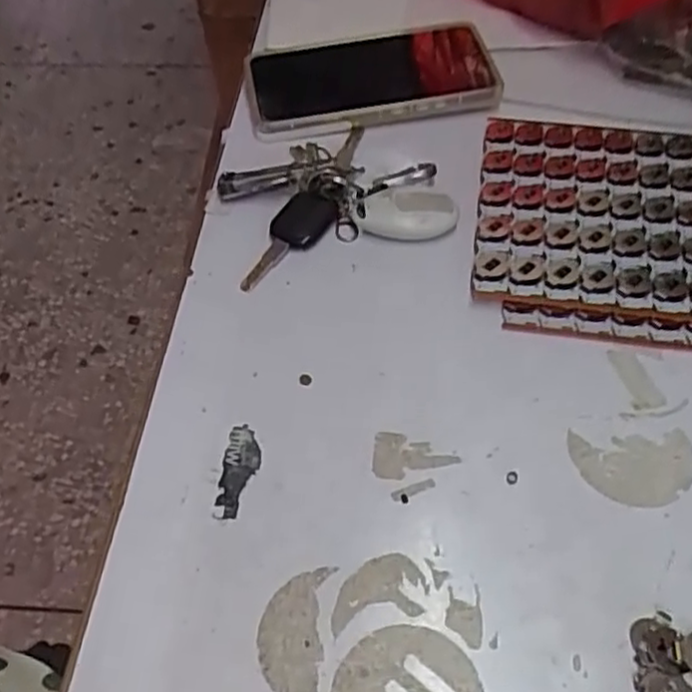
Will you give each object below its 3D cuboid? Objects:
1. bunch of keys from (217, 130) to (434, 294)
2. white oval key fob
[{"bbox_3d":[-0.023,-0.095,0.420,0.124,0.022,0.084,-29,56,-19],"label":"bunch of keys"},{"bbox_3d":[0.035,-0.075,0.403,0.052,0.017,0.032,1,52,3],"label":"white oval key fob"}]

